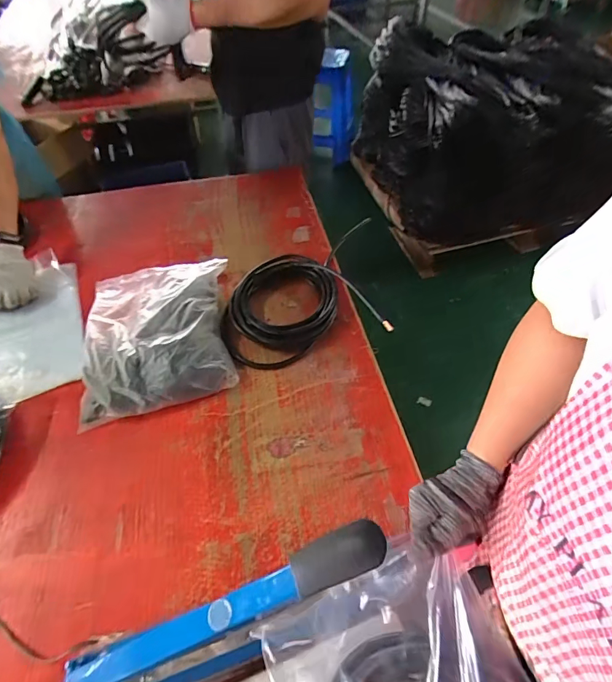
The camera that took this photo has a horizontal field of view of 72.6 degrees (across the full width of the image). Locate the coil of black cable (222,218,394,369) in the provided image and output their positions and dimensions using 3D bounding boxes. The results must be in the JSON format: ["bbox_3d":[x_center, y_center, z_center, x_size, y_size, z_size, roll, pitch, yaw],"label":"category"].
[{"bbox_3d":[-0.008,-0.111,0.898,0.360,0.070,0.329,-12,52,-8],"label":"coil of black cable"}]

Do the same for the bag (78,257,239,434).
[{"bbox_3d":[-0.293,-0.027,0.824,0.280,0.067,0.354,-9,52,-5],"label":"bag"}]

